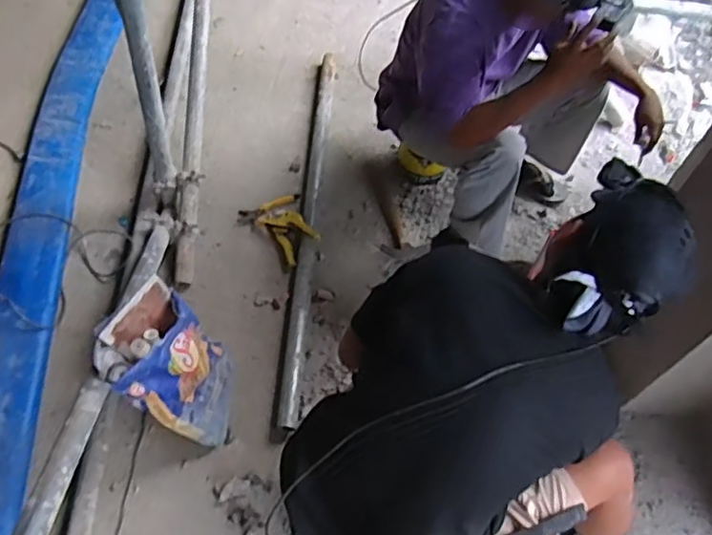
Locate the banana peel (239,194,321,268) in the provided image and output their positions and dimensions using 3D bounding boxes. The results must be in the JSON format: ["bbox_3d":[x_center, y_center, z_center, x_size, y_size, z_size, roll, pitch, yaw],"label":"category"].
[{"bbox_3d":[-0.194,-0.127,1.787,0.160,0.033,0.236,-35,66,-25],"label":"banana peel"}]

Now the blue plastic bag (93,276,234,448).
[{"bbox_3d":[-0.384,0.216,1.347,0.097,0.399,0.229,-2,54,26],"label":"blue plastic bag"}]

